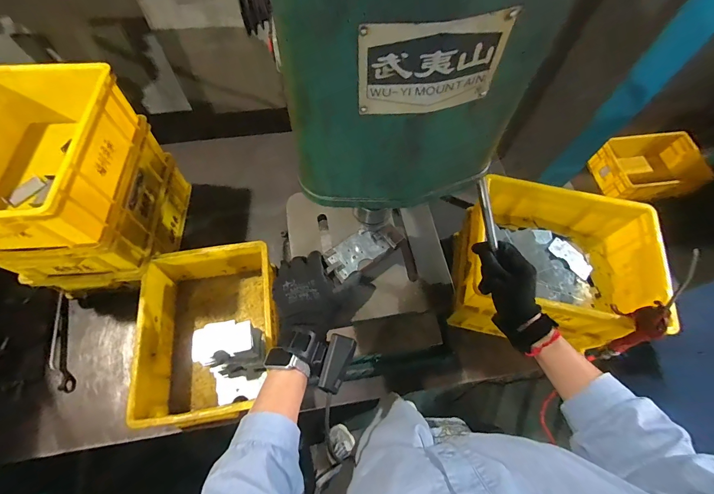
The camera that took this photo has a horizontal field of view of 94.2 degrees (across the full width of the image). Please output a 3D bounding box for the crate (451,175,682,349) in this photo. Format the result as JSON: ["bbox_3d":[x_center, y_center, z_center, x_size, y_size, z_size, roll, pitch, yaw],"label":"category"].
[{"bbox_3d":[0.405,0.027,0.683,0.354,0.143,0.271,12,65,4],"label":"crate"}]

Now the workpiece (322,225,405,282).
[{"bbox_3d":[0.012,0.004,0.525,0.125,0.024,0.056,-29,69,-17],"label":"workpiece"}]

